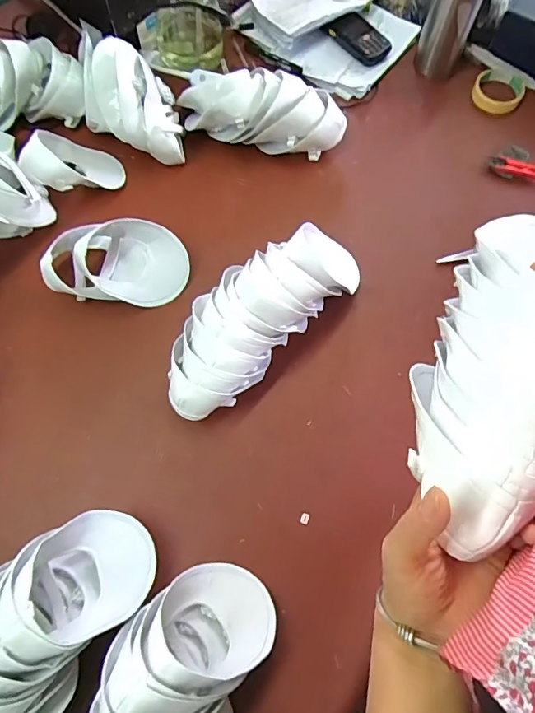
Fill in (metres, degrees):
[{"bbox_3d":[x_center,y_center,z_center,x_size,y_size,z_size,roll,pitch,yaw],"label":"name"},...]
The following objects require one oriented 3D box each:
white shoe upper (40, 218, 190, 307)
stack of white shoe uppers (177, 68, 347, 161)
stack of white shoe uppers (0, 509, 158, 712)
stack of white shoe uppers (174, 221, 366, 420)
[{"bbox_3d":[-0.226,-0.139,0.703,0.209,0.073,0.118,2,69,-1],"label":"white shoe upper"},{"bbox_3d":[-0.014,-0.420,0.793,0.290,0.095,0.115,18,70,5],"label":"stack of white shoe uppers"},{"bbox_3d":[-0.258,0.312,0.501,0.155,0.110,0.320,28,71,9],"label":"stack of white shoe uppers"},{"bbox_3d":[-0.009,-0.071,0.643,0.345,0.104,0.127,-43,76,-15],"label":"stack of white shoe uppers"}]

